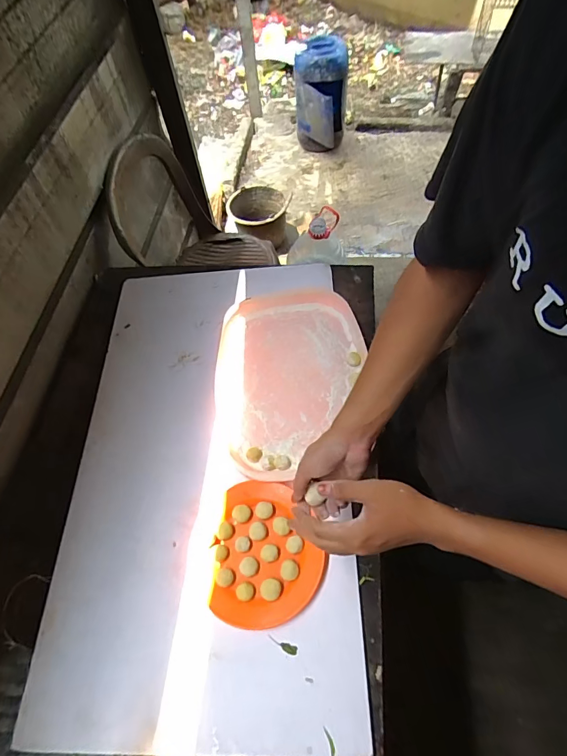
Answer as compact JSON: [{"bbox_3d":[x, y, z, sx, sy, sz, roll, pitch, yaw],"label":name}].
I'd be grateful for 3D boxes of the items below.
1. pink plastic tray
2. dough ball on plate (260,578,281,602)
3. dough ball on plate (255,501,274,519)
[{"bbox_3d":[0.010,0.001,0.799,0.293,0.044,0.400,0,61,4],"label":"pink plastic tray"},{"bbox_3d":[-0.019,0.332,0.614,0.032,0.018,0.030,-2,61,3],"label":"dough ball on plate"},{"bbox_3d":[-0.033,0.227,0.675,0.030,0.015,0.027,-7,60,0],"label":"dough ball on plate"}]

